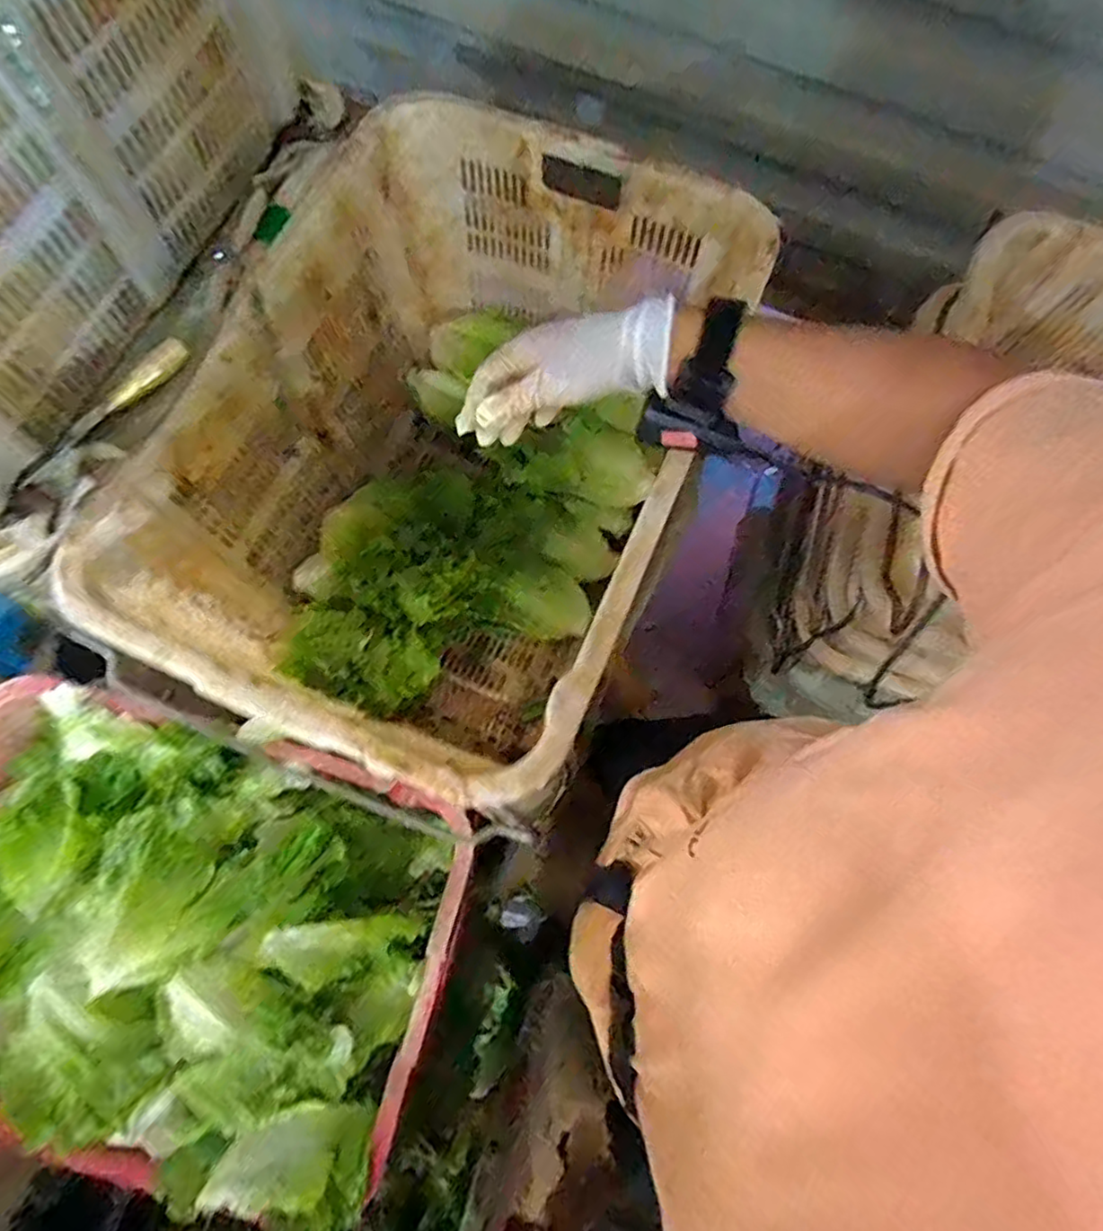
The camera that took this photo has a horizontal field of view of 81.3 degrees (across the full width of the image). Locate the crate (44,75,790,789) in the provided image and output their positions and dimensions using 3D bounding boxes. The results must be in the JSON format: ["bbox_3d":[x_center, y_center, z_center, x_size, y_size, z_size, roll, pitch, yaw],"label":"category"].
[{"bbox_3d":[-0.104,-0.166,0.766,0.464,0.363,0.663,22,75,5],"label":"crate"}]

